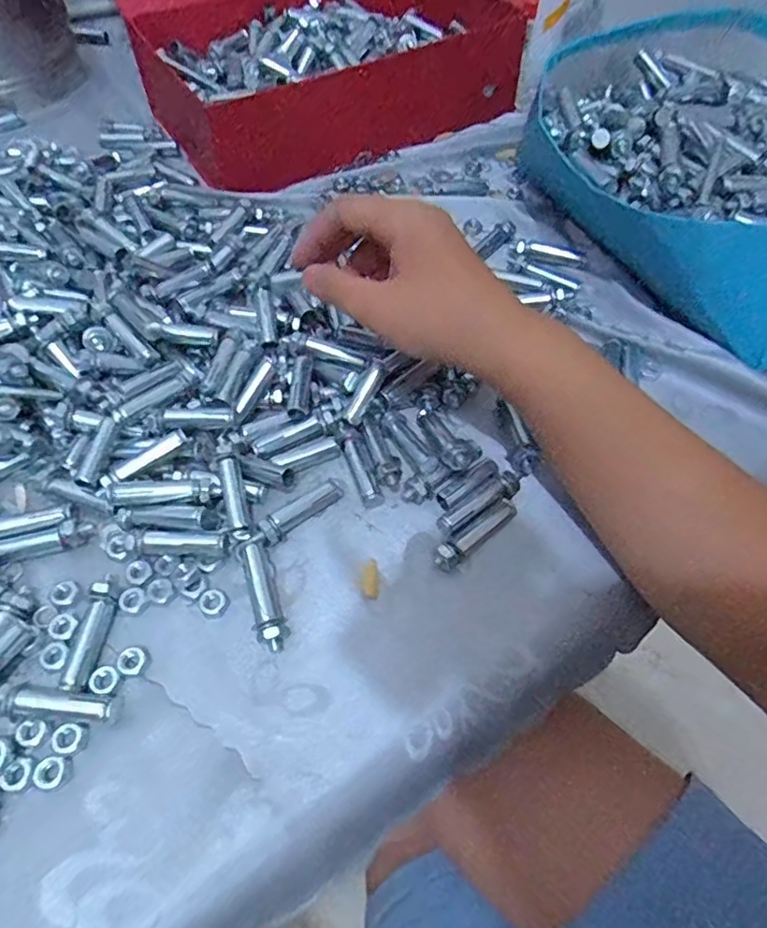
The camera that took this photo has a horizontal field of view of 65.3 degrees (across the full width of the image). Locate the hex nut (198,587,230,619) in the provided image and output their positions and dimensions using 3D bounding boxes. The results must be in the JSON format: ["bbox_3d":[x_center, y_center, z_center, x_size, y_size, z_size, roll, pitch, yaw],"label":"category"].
[{"bbox_3d":[-0.085,0.068,0.297,0.015,0.006,0.014,39,64,22],"label":"hex nut"}]

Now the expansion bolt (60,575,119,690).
[{"bbox_3d":[-0.138,0.079,0.284,0.012,0.010,0.053,6,57,3],"label":"expansion bolt"}]

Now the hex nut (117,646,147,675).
[{"bbox_3d":[-0.118,0.092,0.280,0.012,0.005,0.013,9,57,5],"label":"hex nut"}]

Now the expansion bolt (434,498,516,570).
[{"bbox_3d":[0.049,0.036,0.313,0.055,0.011,0.011,-35,64,-21],"label":"expansion bolt"}]

